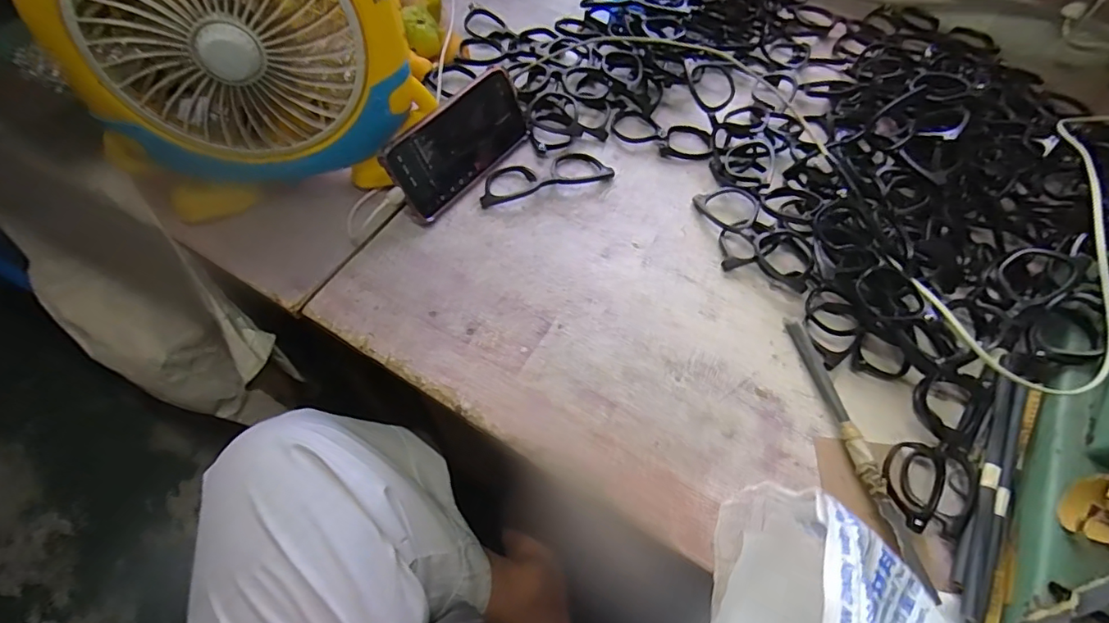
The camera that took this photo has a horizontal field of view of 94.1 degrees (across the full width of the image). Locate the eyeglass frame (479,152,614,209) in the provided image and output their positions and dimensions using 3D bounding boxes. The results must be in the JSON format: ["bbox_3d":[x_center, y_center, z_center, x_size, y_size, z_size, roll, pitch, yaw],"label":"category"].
[{"bbox_3d":[-0.013,-0.143,0.539,0.141,0.010,0.048,-16,62,-11],"label":"eyeglass frame"}]

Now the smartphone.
[{"bbox_3d":[-0.088,-0.167,0.508,0.008,0.077,0.171,18,56,41],"label":"smartphone"}]

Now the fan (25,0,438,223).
[{"bbox_3d":[-0.240,-0.196,0.403,0.252,0.270,0.092,-4,61,-5],"label":"fan"}]

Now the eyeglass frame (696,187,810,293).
[{"bbox_3d":[0.200,-0.078,0.504,0.047,0.030,0.141,-27,65,-17],"label":"eyeglass frame"}]

